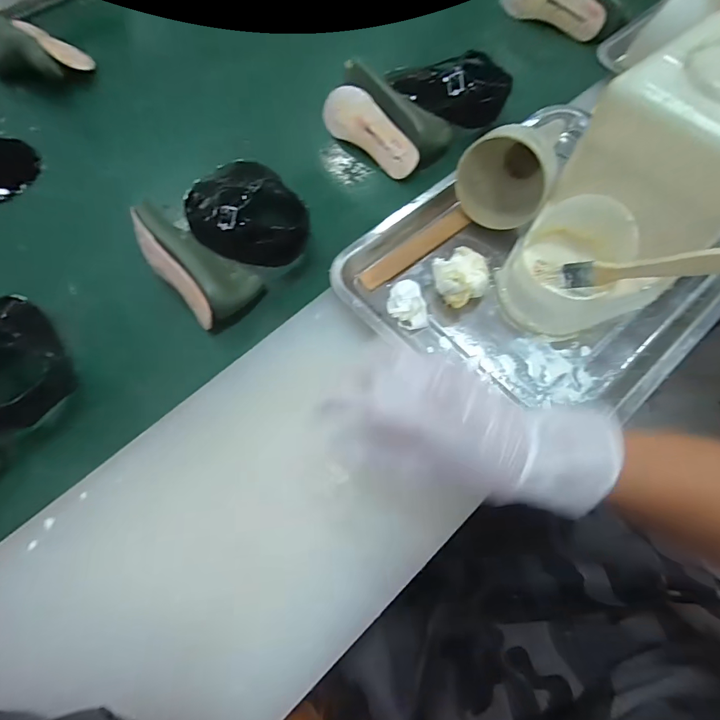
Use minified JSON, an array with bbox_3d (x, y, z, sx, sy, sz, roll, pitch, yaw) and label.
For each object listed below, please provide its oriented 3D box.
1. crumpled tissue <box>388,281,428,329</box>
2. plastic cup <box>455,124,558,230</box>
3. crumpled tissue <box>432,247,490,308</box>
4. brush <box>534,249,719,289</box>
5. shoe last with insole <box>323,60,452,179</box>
[{"bbox_3d":[0.048,-0.052,0.394,0.039,0.025,0.041,13,67,7],"label":"crumpled tissue"},{"bbox_3d":[0.147,-0.196,0.415,0.085,0.095,0.082,0,66,1],"label":"plastic cup"},{"bbox_3d":[0.102,-0.081,0.398,0.055,0.036,0.054,-27,68,-10],"label":"crumpled tissue"},{"bbox_3d":[0.213,-0.069,0.318,0.146,0.025,0.005,9,37,45],"label":"brush"},{"bbox_3d":[0.036,-0.327,0.544,0.185,0.067,0.086,41,73,17],"label":"shoe last with insole"}]

